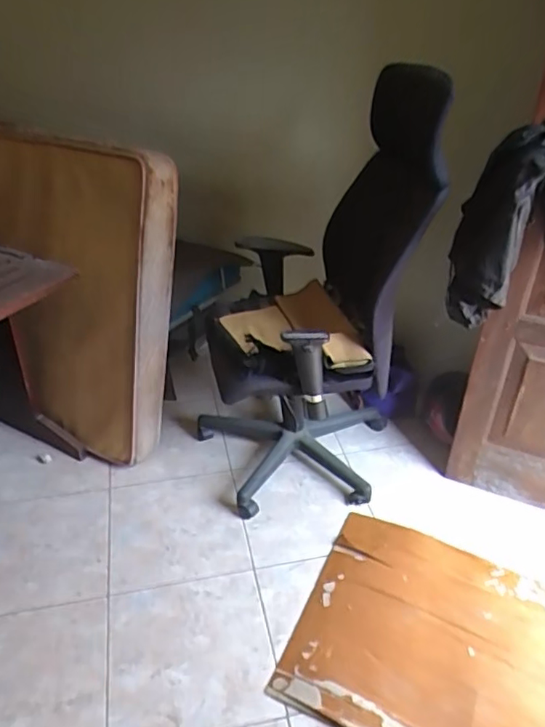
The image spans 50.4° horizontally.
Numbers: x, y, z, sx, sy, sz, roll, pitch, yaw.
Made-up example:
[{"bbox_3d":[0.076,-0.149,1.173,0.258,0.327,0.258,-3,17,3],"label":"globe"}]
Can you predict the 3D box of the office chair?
[{"bbox_3d":[0.087,-0.180,1.736,0.650,1.133,0.644,-4,35,-6],"label":"office chair"}]

